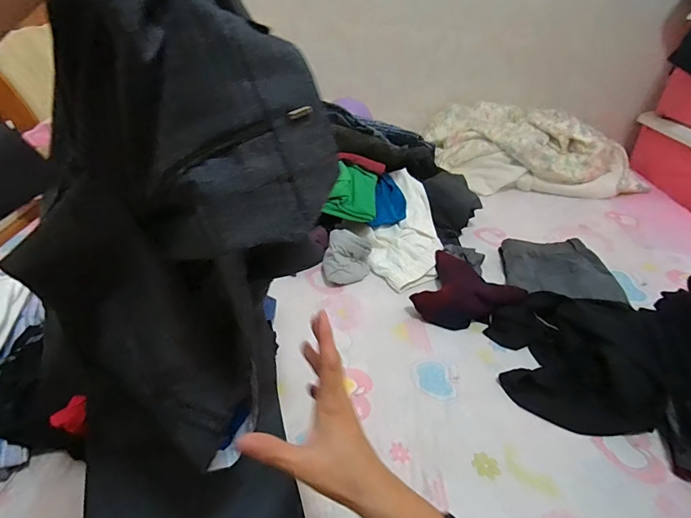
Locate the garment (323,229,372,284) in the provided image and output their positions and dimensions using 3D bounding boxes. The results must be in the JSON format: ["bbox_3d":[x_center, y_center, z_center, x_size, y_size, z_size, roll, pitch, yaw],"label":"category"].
[{"bbox_3d":[0.005,-0.013,0.916,0.101,0.089,0.103,4,35,0],"label":"garment"}]

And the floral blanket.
[{"bbox_3d":[0.652,-0.407,1.445,0.677,0.200,0.383,2,35,-4],"label":"floral blanket"}]

